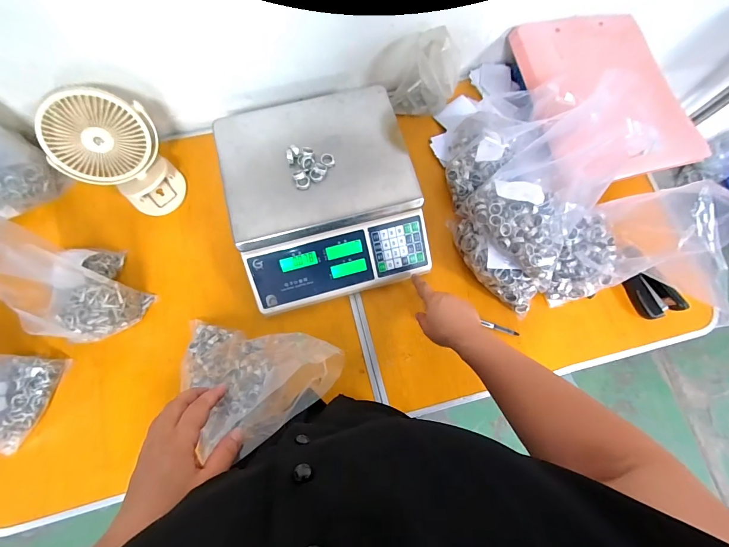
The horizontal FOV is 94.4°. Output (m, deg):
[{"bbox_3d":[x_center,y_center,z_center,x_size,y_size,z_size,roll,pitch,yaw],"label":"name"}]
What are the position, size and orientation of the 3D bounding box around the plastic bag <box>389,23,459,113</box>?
[{"bbox_3d":[0.114,-0.354,0.604,0.105,0.127,0.094,24,75,5],"label":"plastic bag"}]

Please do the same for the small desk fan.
[{"bbox_3d":[-0.383,-0.186,0.538,0.117,0.178,0.145,34,76,7],"label":"small desk fan"}]

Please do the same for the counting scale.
[{"bbox_3d":[-0.064,-0.123,0.547,0.282,0.093,0.305,-14,76,-6],"label":"counting scale"}]

